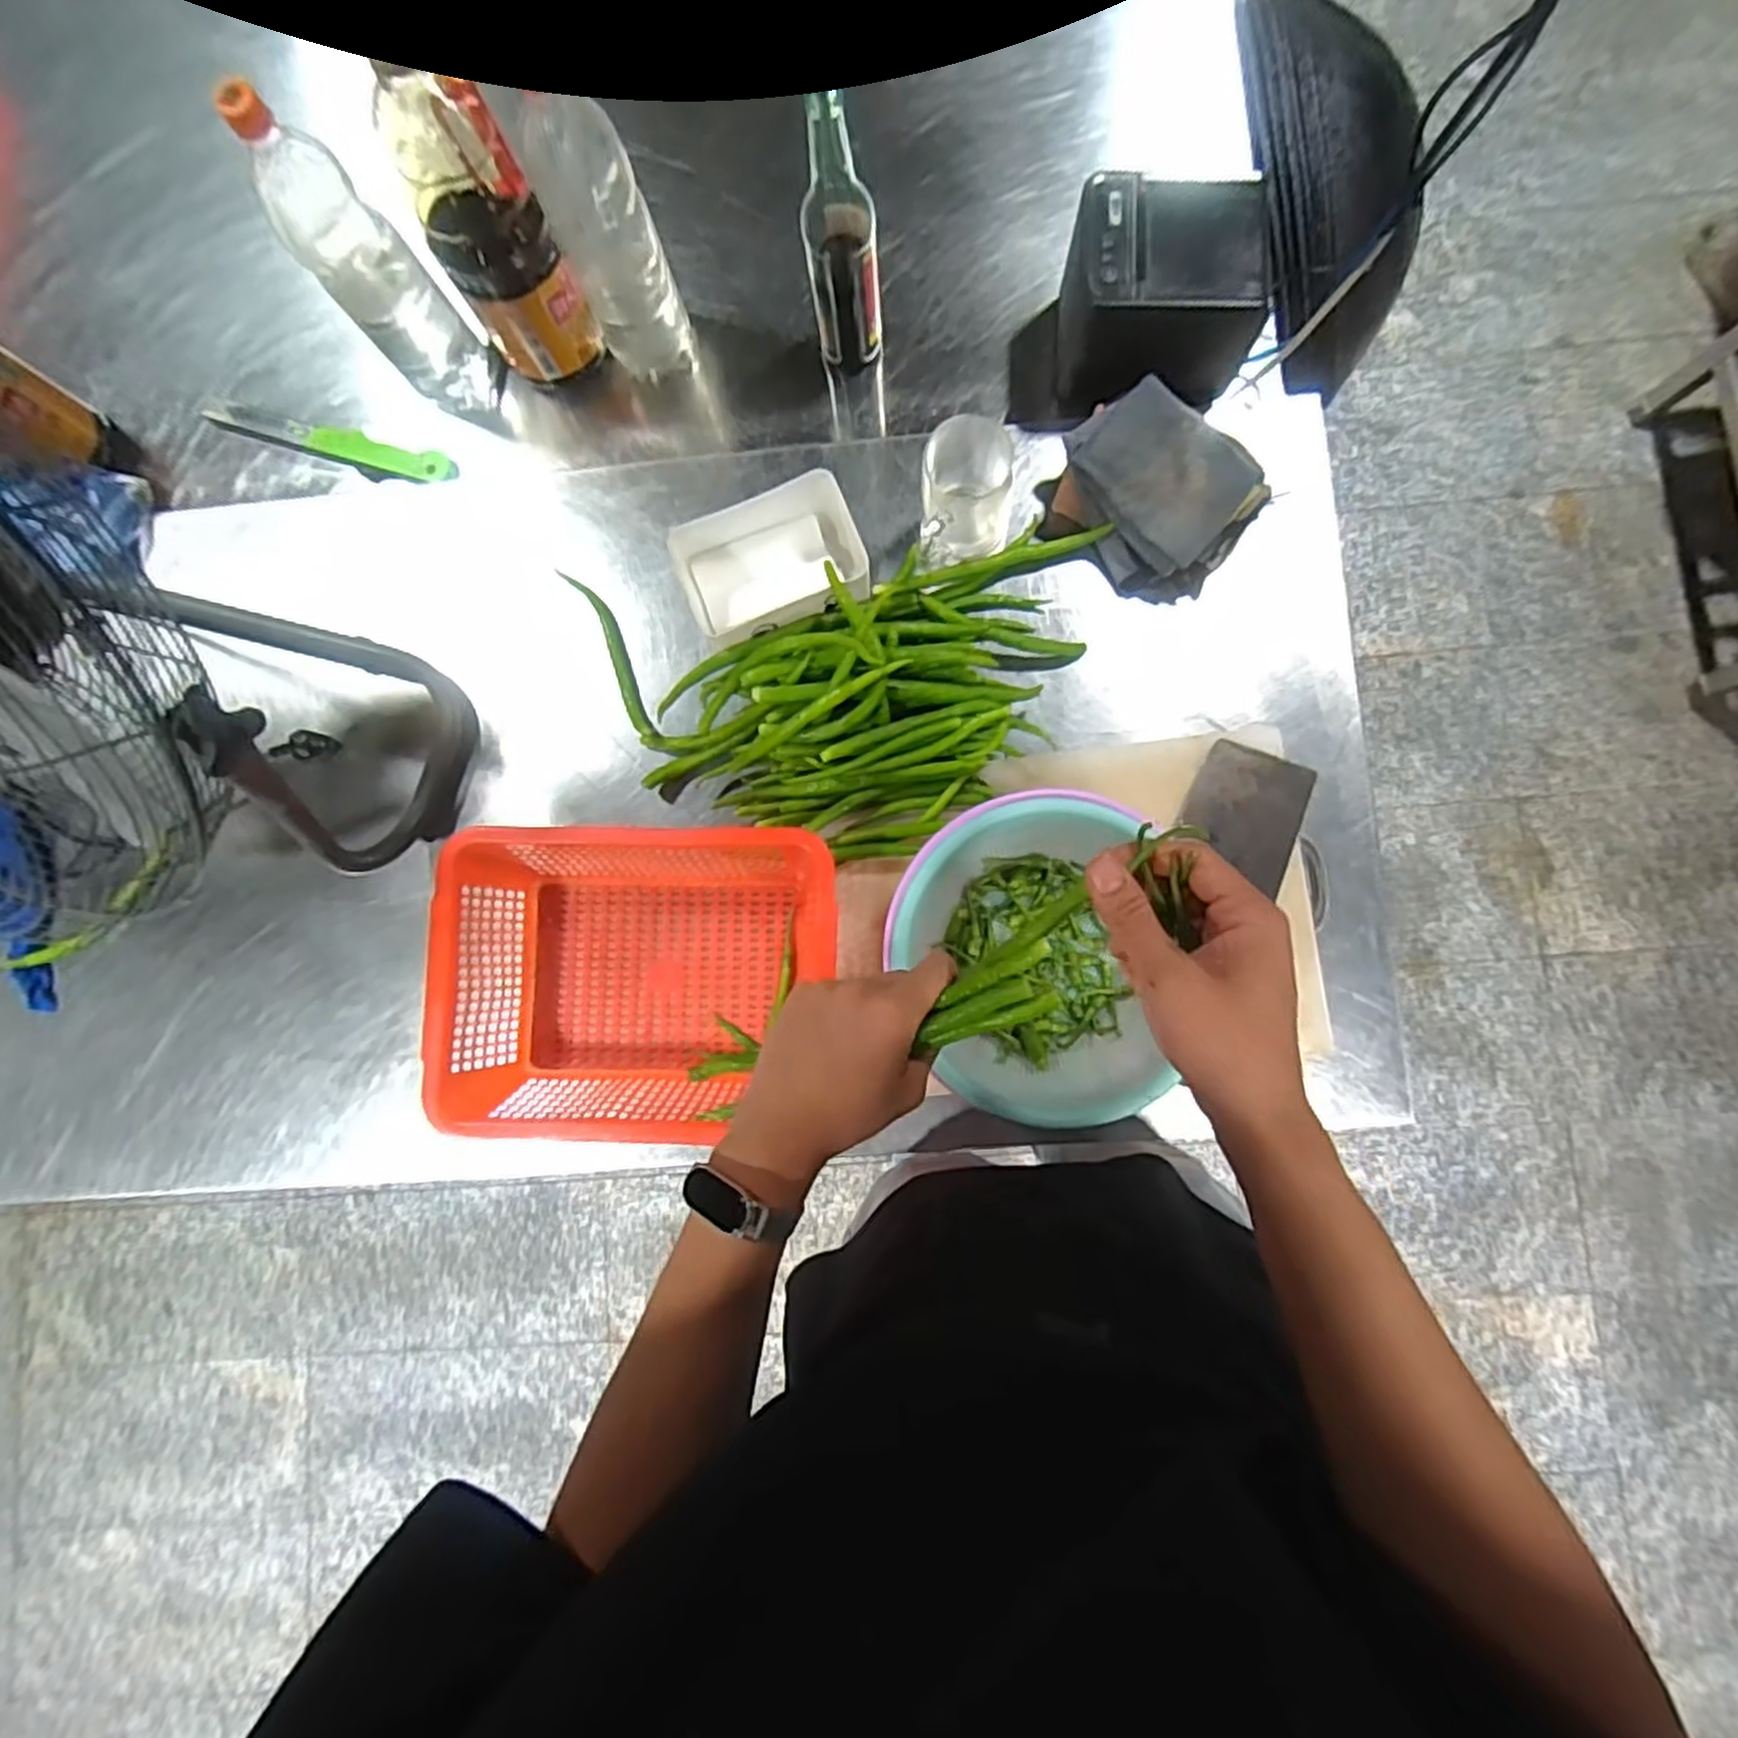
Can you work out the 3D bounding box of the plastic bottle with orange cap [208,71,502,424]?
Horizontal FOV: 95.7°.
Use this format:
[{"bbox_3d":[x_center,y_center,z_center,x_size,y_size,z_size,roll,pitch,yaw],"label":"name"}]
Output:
[{"bbox_3d":[-0.454,-0.541,0.739,0.101,0.296,0.071,6,85,4],"label":"plastic bottle with orange cap"}]

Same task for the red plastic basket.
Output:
[{"bbox_3d":[-0.201,0.099,0.702,0.341,0.107,0.256,0,85,3],"label":"red plastic basket"}]

